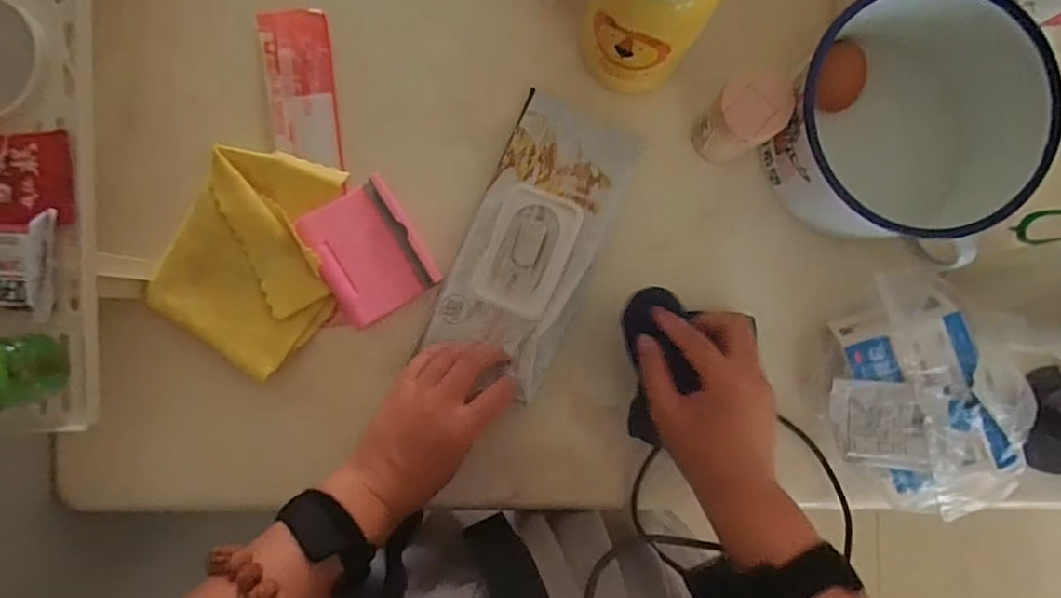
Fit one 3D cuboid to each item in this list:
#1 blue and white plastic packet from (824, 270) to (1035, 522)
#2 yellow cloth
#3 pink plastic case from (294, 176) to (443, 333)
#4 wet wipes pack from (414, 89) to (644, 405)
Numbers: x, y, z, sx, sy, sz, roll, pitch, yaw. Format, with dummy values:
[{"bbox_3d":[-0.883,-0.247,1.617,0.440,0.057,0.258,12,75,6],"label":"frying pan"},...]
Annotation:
[{"bbox_3d":[0.302,0.071,0.452,0.126,0.043,0.174,2,90,0],"label":"blue and white plastic packet"},{"bbox_3d":[-0.216,-0.036,0.474,0.130,0.017,0.165,29,90,0],"label":"yellow cloth"},{"bbox_3d":[-0.129,-0.037,0.479,0.079,0.022,0.097,-31,90,-1],"label":"pink plastic case"},{"bbox_3d":[0.004,-0.052,0.467,0.098,0.027,0.221,23,83,0],"label":"wet wipes pack"}]

